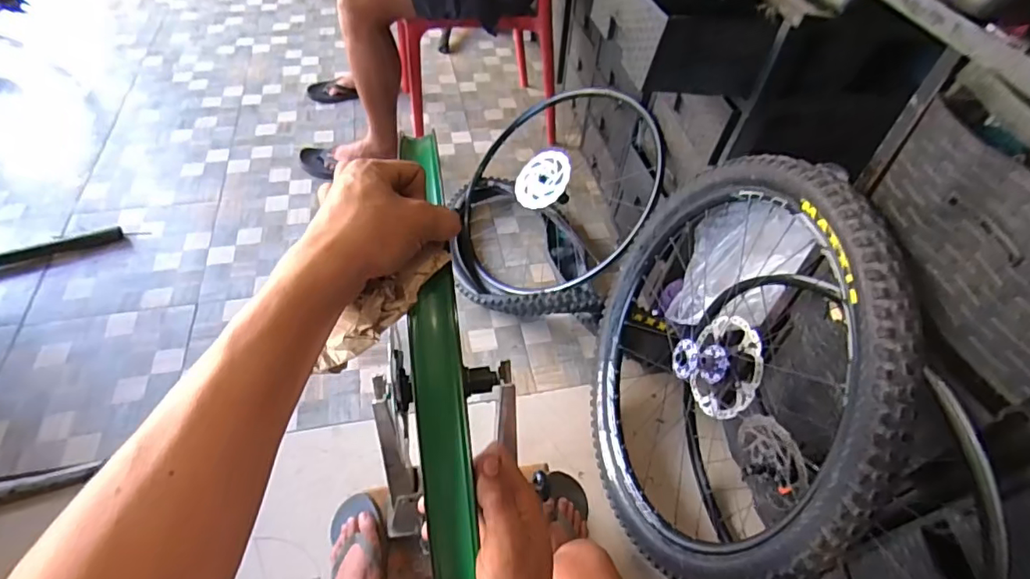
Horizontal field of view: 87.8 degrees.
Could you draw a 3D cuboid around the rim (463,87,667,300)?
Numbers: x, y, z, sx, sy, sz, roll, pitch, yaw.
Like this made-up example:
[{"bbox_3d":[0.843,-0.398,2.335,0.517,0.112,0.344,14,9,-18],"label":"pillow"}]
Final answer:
[{"bbox_3d":[0.095,-0.274,1.392,0.588,0.104,0.578,-29,57,21],"label":"rim"}]

